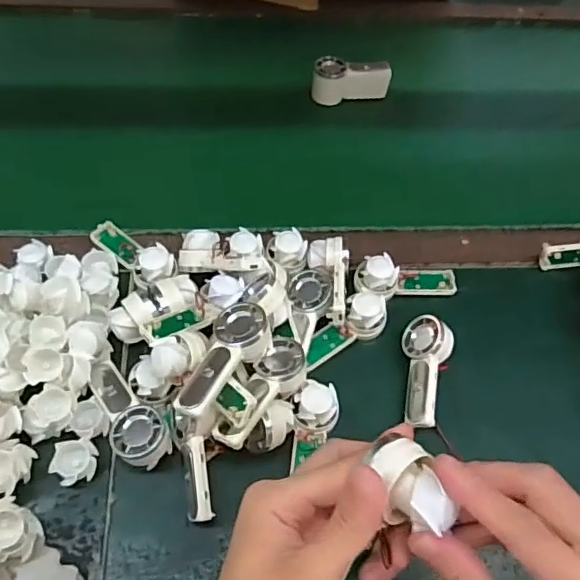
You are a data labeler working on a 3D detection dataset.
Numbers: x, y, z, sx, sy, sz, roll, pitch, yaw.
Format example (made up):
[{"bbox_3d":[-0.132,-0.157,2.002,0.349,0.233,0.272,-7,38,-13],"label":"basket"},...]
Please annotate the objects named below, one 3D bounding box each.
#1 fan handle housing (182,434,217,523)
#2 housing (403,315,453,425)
[{"bbox_3d":[-0.066,0.134,0.396,0.018,0.024,0.056,-6,78,-8],"label":"fan handle housing"},{"bbox_3d":[0.112,0.068,0.464,0.039,0.022,0.092,-9,60,43],"label":"housing"}]

